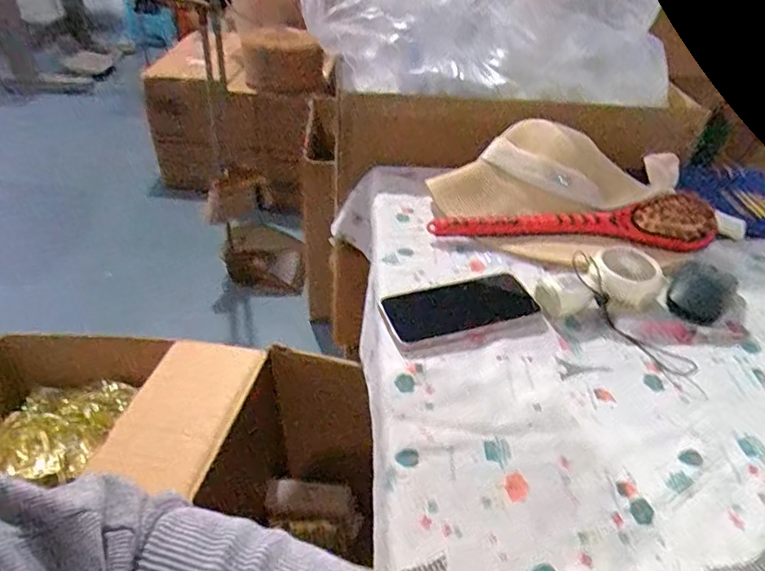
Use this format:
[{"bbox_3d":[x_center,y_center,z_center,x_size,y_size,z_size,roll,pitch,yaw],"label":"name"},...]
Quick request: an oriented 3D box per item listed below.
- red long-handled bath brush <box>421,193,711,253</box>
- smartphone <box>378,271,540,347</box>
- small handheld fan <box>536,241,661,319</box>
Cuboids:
[{"bbox_3d":[0.225,-0.072,0.650,0.331,0.058,0.057,1,38,-5],"label":"red long-handled bath brush"},{"bbox_3d":[0.075,0.019,0.556,0.144,0.014,0.071,-17,51,-14],"label":"smartphone"},{"bbox_3d":[0.220,0.003,0.563,0.120,0.046,0.061,-15,42,-23],"label":"small handheld fan"}]

